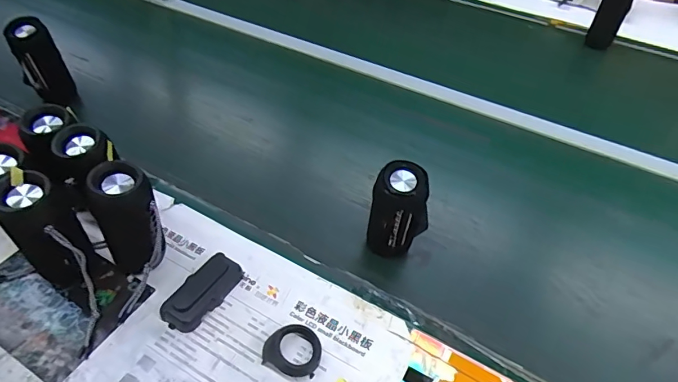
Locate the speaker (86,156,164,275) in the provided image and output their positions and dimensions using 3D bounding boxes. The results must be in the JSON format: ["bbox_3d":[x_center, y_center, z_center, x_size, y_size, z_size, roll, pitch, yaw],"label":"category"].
[{"bbox_3d":[-0.255,0.042,0.534,0.071,0.156,0.059,23,48,17],"label":"speaker"}]

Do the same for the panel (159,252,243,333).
[{"bbox_3d":[-0.173,0.128,0.552,0.052,0.026,0.104,27,50,21],"label":"panel"}]

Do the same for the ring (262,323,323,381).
[{"bbox_3d":[-0.052,0.182,0.504,0.065,0.019,0.055,19,47,14],"label":"ring"}]

